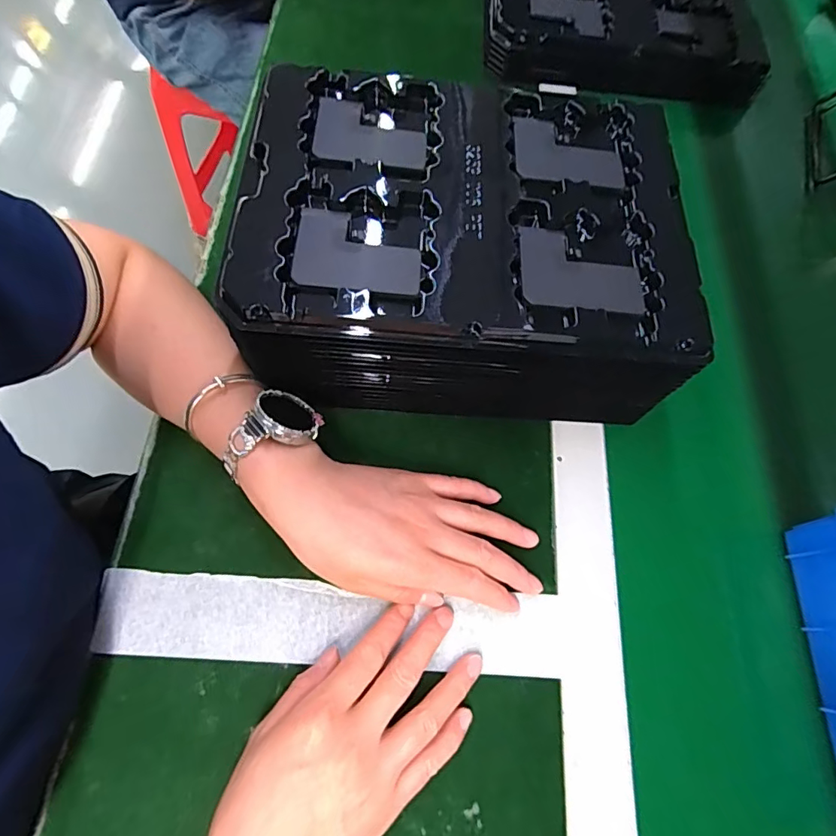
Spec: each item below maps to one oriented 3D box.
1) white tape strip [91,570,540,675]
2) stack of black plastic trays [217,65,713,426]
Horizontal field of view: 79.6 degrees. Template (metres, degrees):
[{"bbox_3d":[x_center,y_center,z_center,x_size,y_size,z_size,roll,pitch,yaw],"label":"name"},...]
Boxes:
[{"bbox_3d":[-0.060,0.133,0.325,0.284,0.004,0.050,4,67,-2],"label":"white tape strip"},{"bbox_3d":[0.031,-0.117,0.367,0.284,0.115,0.220,3,68,-1],"label":"stack of black plastic trays"}]

